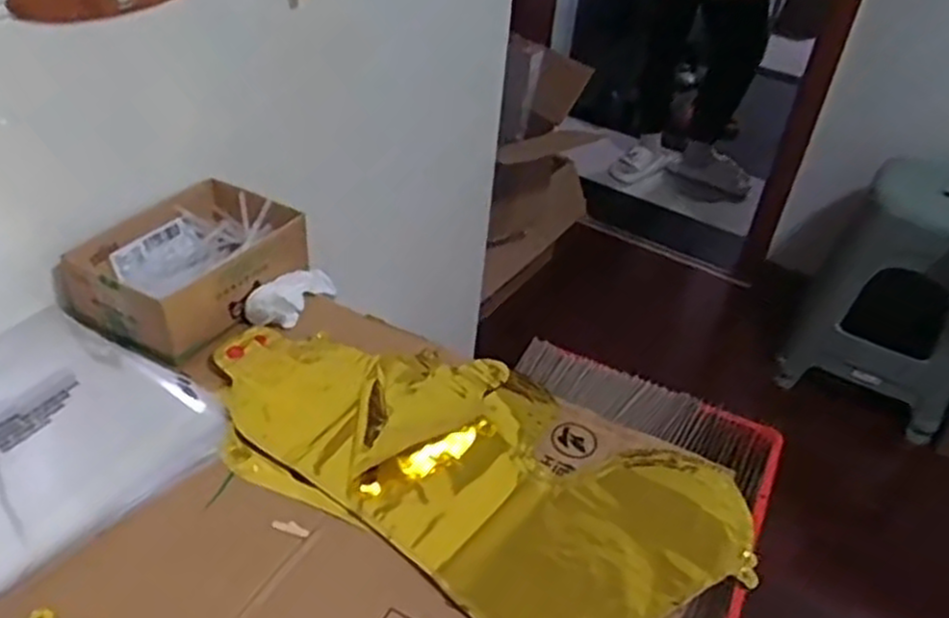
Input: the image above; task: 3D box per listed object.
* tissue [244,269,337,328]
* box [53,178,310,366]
[{"bbox_3d":[-0.170,-0.015,0.742,0.037,0.032,0.108,20,27,18],"label":"tissue"},{"bbox_3d":[-0.270,-0.043,0.738,0.144,0.061,0.193,25,42,23],"label":"box"}]

